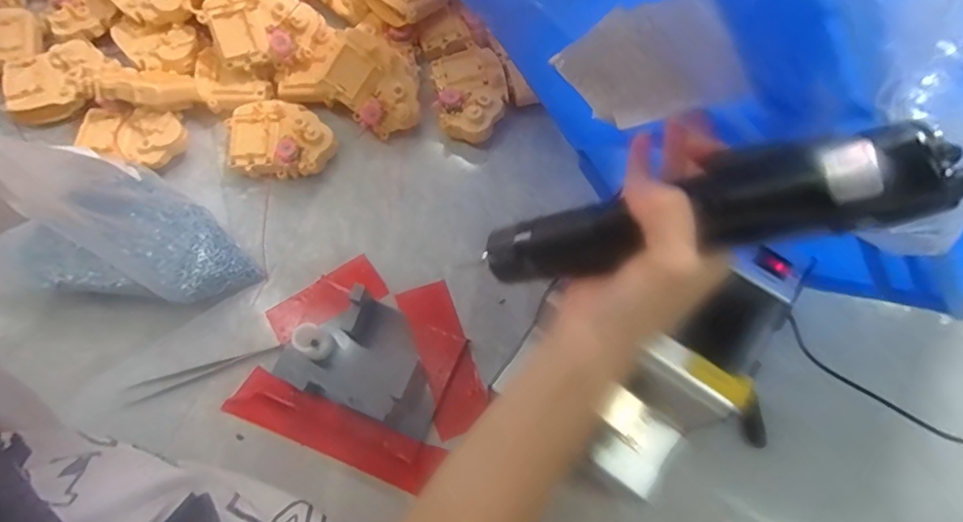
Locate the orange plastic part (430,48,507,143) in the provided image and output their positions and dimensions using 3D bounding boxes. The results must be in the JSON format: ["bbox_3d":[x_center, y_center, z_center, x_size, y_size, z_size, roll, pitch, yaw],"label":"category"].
[{"bbox_3d":[-0.011,-0.165,0.527,0.068,0.038,0.098,-7,69,-2],"label":"orange plastic part"}]

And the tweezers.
[{"bbox_3d":[-0.232,0.089,0.445,0.124,0.004,0.014,-20,70,-7],"label":"tweezers"}]

